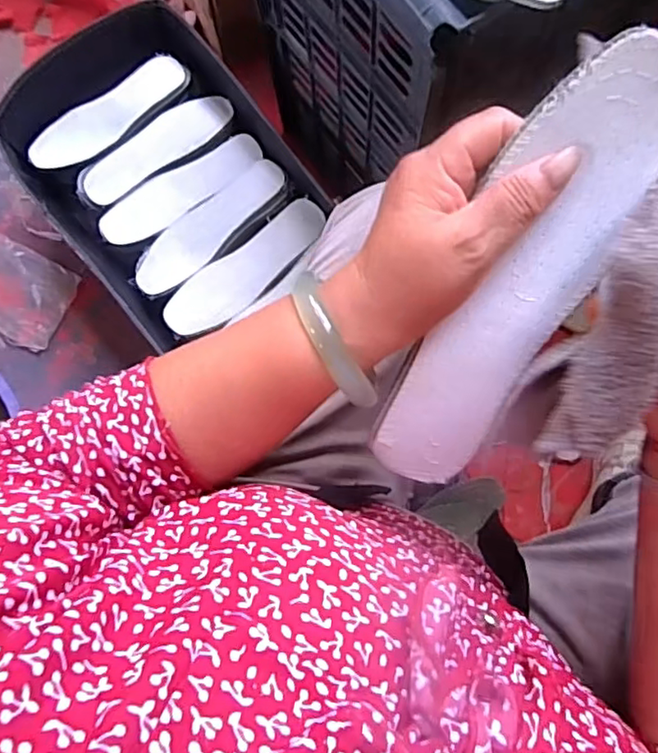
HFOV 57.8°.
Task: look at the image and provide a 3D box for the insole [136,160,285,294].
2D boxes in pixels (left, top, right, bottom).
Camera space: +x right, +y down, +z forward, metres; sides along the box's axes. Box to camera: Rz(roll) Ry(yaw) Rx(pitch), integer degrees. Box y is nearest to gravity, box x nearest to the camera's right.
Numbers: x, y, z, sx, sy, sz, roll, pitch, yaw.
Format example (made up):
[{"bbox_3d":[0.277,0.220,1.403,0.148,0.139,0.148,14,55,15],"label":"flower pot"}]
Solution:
[{"bbox_3d":[-0.153,-0.194,0.765,0.229,0.017,0.072,-43,82,-4],"label":"insole"}]

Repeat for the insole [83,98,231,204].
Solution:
[{"bbox_3d":[-0.232,-0.308,0.798,0.220,0.016,0.078,-39,82,-3],"label":"insole"}]

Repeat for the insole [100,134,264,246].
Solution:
[{"bbox_3d":[-0.195,-0.248,0.784,0.226,0.011,0.070,-37,82,-3],"label":"insole"}]

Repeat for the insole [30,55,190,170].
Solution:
[{"bbox_3d":[-0.293,-0.350,0.794,0.228,0.016,0.059,-34,81,-2],"label":"insole"}]

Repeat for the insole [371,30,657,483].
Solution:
[{"bbox_3d":[0.086,-0.041,0.284,0.061,0.017,0.224,29,115,7],"label":"insole"}]

